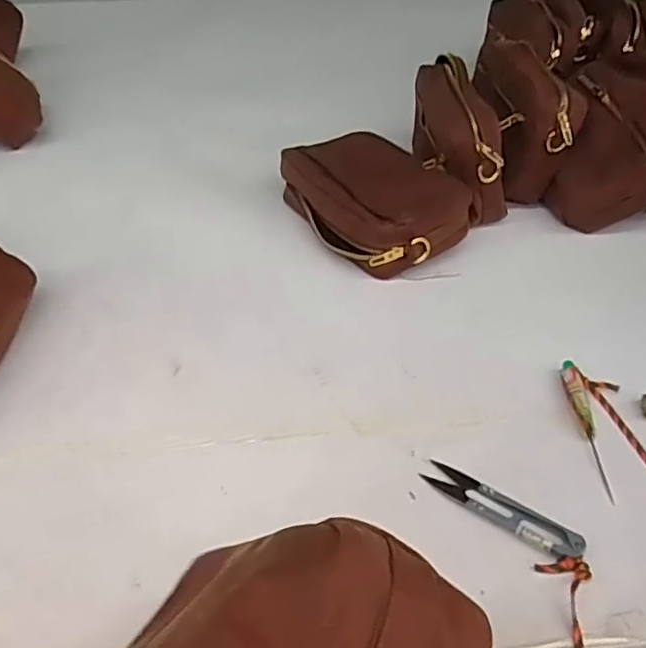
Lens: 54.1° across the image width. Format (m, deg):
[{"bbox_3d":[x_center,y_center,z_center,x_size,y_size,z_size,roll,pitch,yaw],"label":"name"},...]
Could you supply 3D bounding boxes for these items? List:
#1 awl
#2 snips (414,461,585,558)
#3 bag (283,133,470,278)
[{"bbox_3d":[0.179,0.068,0.431,0.014,0.009,0.111,2,41,3],"label":"awl"},{"bbox_3d":[0.108,0.111,0.382,0.098,0.009,0.021,29,48,30],"label":"snips"},{"bbox_3d":[0.048,-0.125,0.614,0.131,0.057,0.198,-17,43,-18],"label":"bag"}]

